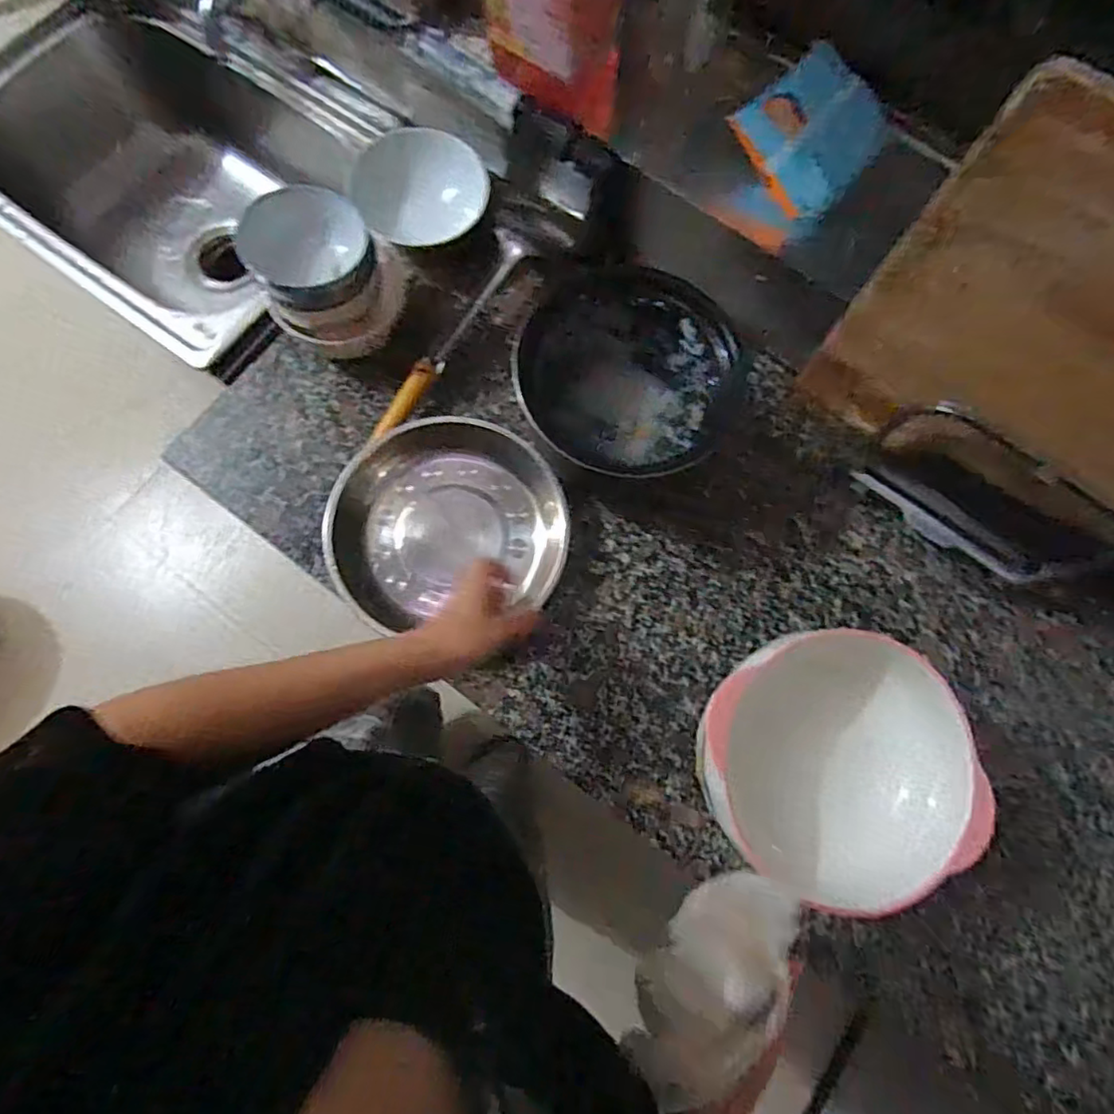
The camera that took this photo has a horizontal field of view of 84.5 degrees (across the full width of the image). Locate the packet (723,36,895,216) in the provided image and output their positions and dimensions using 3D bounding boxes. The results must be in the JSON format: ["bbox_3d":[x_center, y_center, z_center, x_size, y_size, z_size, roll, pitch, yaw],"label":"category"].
[{"bbox_3d":[0.234,-0.379,0.552,0.108,0.022,0.116,-34,109,18],"label":"packet"}]

